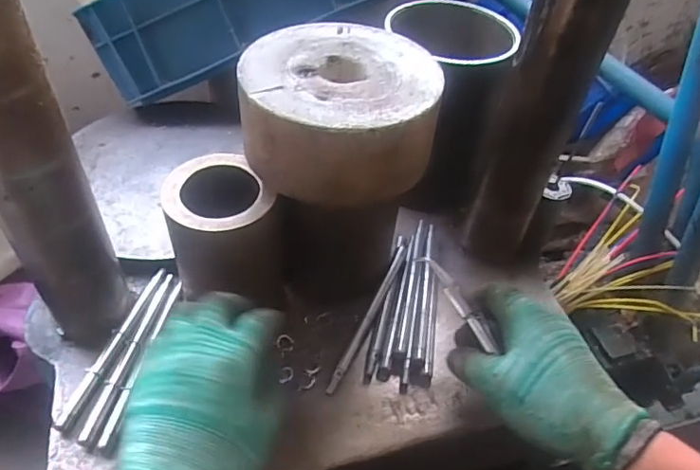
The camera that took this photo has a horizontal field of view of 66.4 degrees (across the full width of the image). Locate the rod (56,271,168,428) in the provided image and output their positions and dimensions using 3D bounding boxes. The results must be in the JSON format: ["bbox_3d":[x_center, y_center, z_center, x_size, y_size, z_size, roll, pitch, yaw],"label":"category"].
[{"bbox_3d":[-0.199,0.090,0.458,0.012,0.008,0.156,13,47,7],"label":"rod"}]

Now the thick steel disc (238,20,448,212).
[{"bbox_3d":[-0.007,-0.094,0.406,0.139,0.064,0.145,3,46,-3],"label":"thick steel disc"}]

